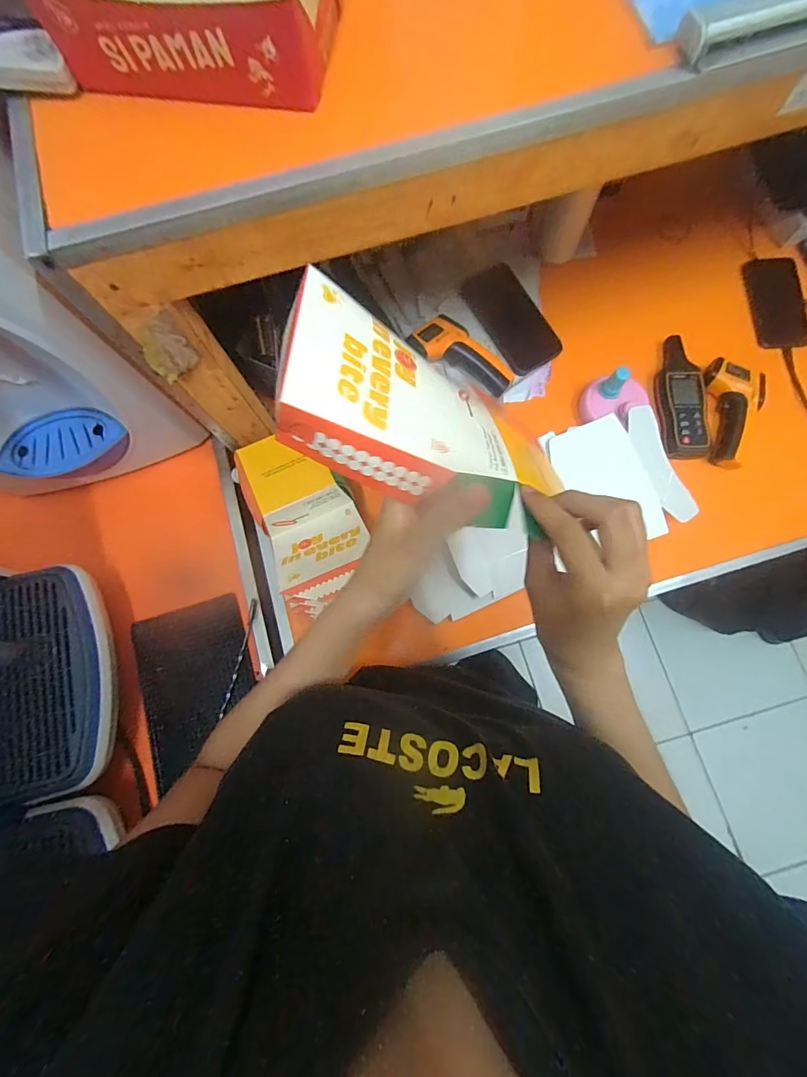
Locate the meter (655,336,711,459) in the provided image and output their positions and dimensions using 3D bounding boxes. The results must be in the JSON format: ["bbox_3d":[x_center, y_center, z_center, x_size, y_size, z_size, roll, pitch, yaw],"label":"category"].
[{"bbox_3d":[0.398,-0.206,0.623,0.063,0.026,0.195,0,77,1],"label":"meter"}]

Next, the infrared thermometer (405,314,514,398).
[{"bbox_3d":[0.083,-0.258,0.613,0.152,0.040,0.067,26,79,-14],"label":"infrared thermometer"}]

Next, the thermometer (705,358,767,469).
[{"bbox_3d":[0.464,-0.176,0.613,0.077,0.043,0.161,6,78,3],"label":"thermometer"}]

